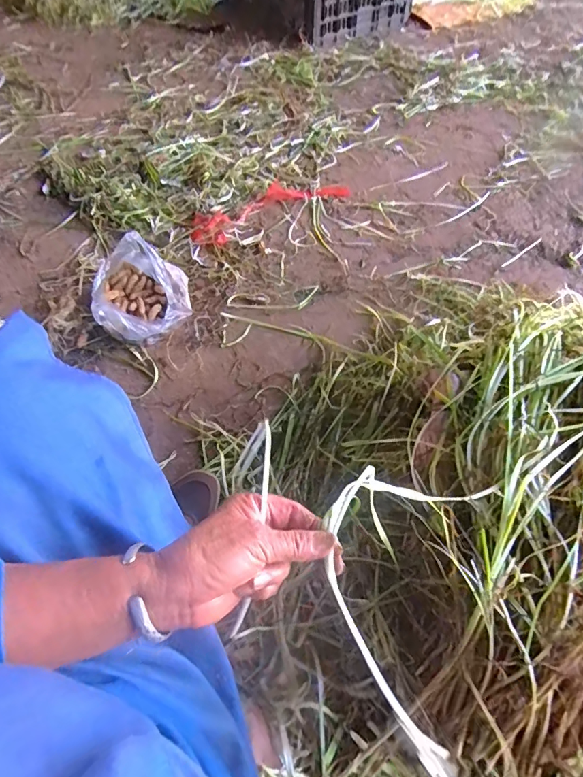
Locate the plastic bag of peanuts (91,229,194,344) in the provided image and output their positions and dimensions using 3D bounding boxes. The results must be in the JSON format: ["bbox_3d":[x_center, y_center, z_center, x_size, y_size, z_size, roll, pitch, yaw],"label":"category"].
[{"bbox_3d":[-0.300,-0.189,0.891,0.169,0.112,0.207,-10,58,-7],"label":"plastic bag of peanuts"}]

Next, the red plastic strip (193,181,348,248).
[{"bbox_3d":[-0.061,-0.466,1.119,0.439,0.019,0.124,-29,62,-17],"label":"red plastic strip"}]

